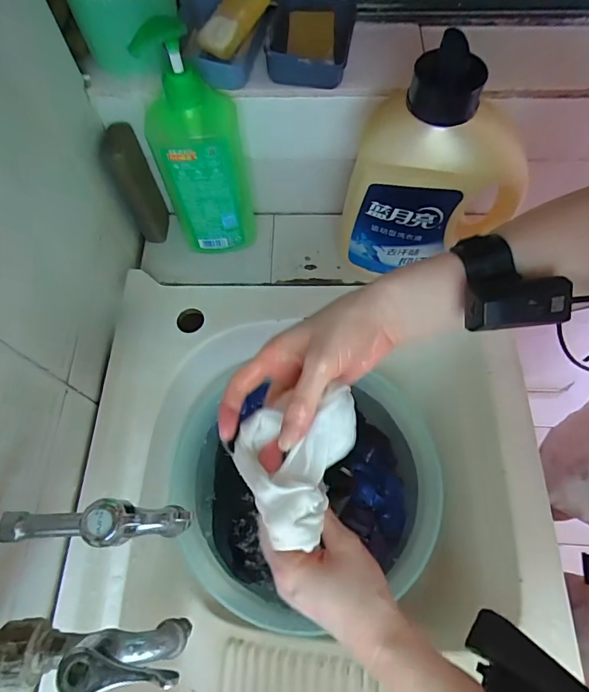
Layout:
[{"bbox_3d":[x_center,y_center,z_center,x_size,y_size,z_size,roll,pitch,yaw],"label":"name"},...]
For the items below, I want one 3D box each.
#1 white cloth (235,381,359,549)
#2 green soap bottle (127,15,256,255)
[{"bbox_3d":[-0.005,0.077,0.312,0.081,0.036,0.107,20,67,10],"label":"white cloth"},{"bbox_3d":[-0.100,-0.206,0.471,0.097,0.250,0.066,-14,66,-5],"label":"green soap bottle"}]

